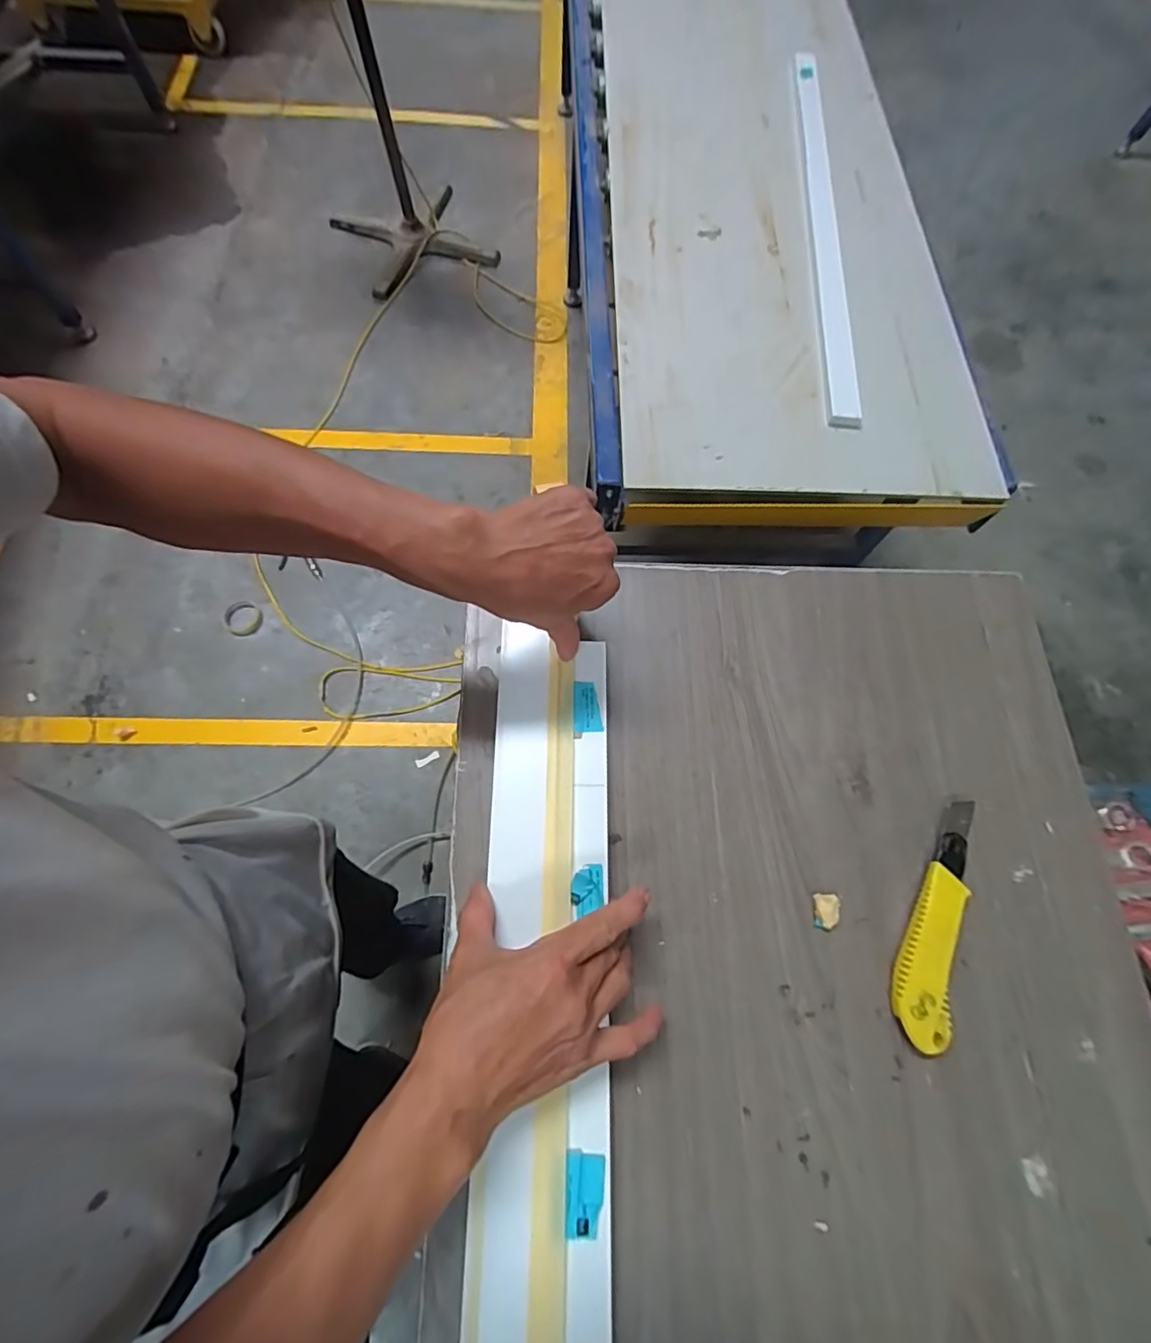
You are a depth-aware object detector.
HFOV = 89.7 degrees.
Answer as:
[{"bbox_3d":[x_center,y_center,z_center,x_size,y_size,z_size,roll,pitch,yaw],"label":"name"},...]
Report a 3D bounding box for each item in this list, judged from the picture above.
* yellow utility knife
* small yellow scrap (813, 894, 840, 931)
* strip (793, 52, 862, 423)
[{"bbox_3d":[0.257,0.173,0.413,0.036,0.019,0.172,22,70,7],"label":"yellow utility knife"},{"bbox_3d":[0.180,0.172,0.414,0.016,0.007,0.023,4,69,0],"label":"small yellow scrap"},{"bbox_3d":[0.484,-0.887,1.128,0.056,0.021,1.047,5,69,0],"label":"strip"}]

